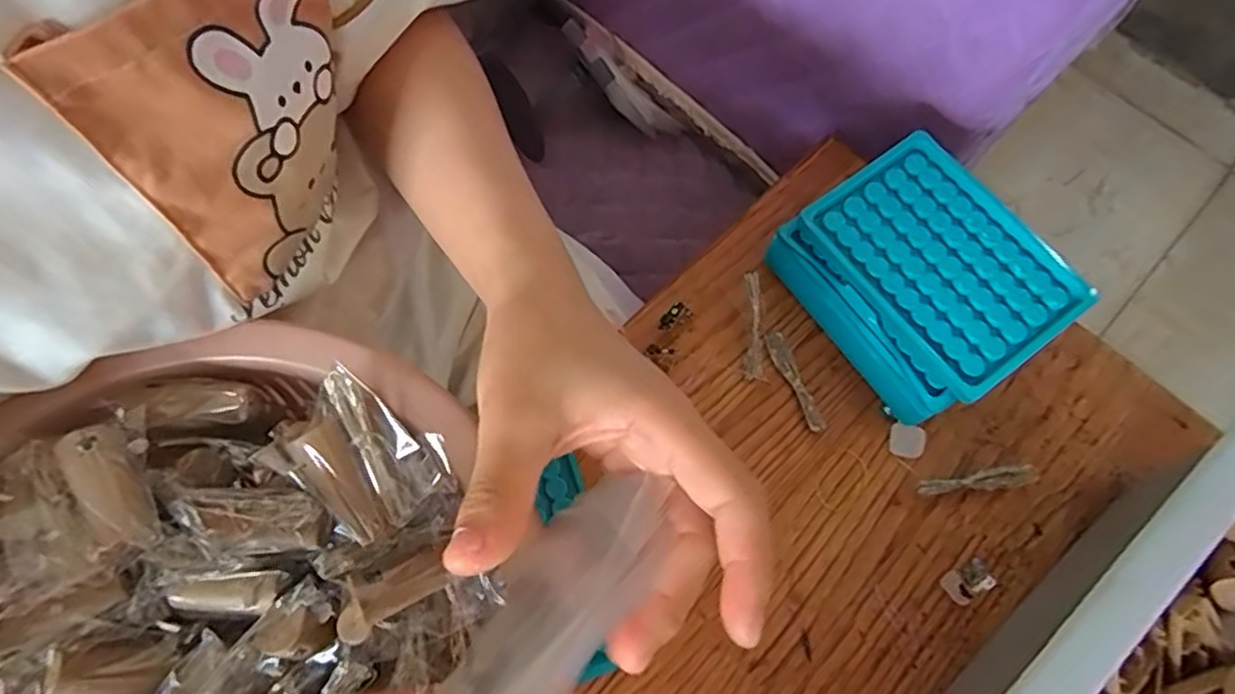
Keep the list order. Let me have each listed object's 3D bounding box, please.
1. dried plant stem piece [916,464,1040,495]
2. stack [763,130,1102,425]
[{"bbox_3d":[0.200,0.074,0.367,0.067,0.008,0.010,-5,72,-3],"label":"dried plant stem piece"},{"bbox_3d":[0.172,-0.039,0.382,0.109,0.051,0.135,-35,76,-12],"label":"stack"}]

